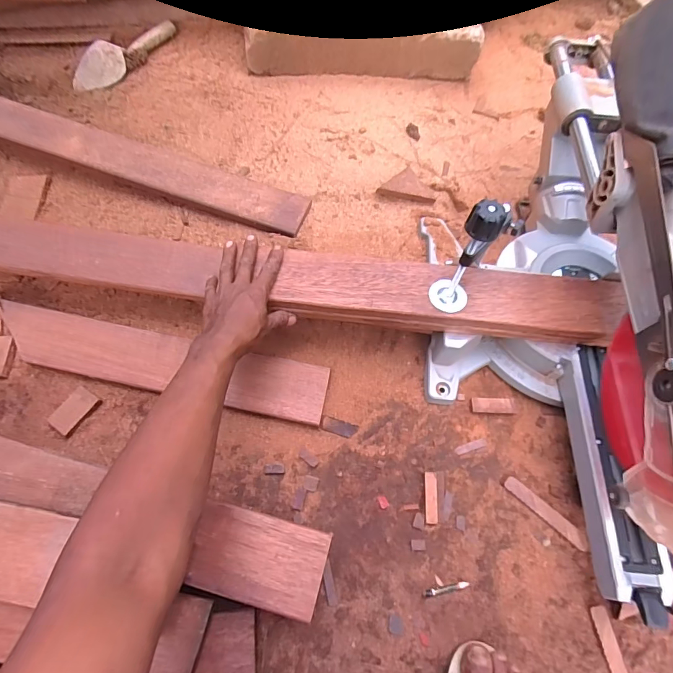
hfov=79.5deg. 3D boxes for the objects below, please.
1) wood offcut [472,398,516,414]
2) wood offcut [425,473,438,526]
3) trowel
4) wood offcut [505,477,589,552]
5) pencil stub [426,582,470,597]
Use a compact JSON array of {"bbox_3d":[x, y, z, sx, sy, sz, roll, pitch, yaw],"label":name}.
[{"bbox_3d":[0.235,0.104,0.606,0.066,0.016,0.023,4,64,-2],"label":"wood offcut"},{"bbox_3d":[0.131,0.222,0.558,0.018,0.012,0.066,4,64,-2],"label":"wood offcut"},{"bbox_3d":[-0.473,-0.642,0.916,0.070,0.048,0.270,36,67,13],"label":"trowel"},{"bbox_3d":[0.286,0.238,0.549,0.125,0.009,0.020,40,68,15],"label":"wood offcut"},{"bbox_3d":[0.142,0.321,0.514,0.057,0.004,0.008,-7,64,-6],"label":"pencil stub"}]

